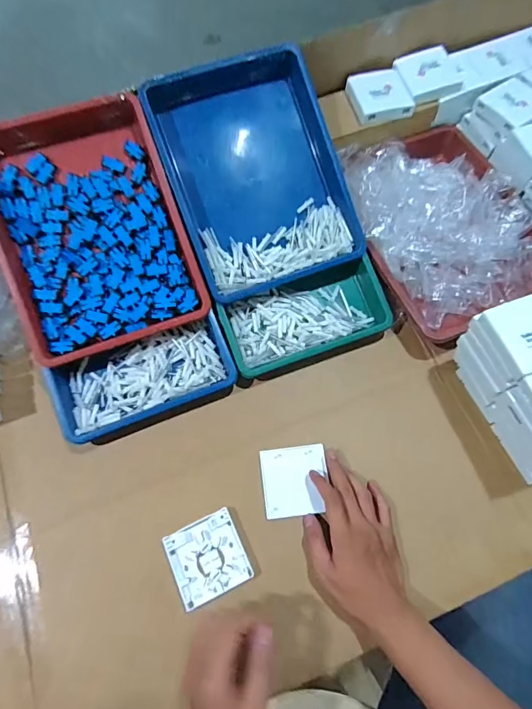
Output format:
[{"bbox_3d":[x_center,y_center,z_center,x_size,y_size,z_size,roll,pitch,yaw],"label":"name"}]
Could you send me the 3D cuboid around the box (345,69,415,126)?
[{"bbox_3d":[0.175,-0.406,0.645,0.085,0.021,0.089,-15,72,0],"label":"box"}]

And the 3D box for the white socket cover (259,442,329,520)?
[{"bbox_3d":[0.037,0.165,0.539,0.081,0.004,0.086,-5,67,-2],"label":"white socket cover"}]

